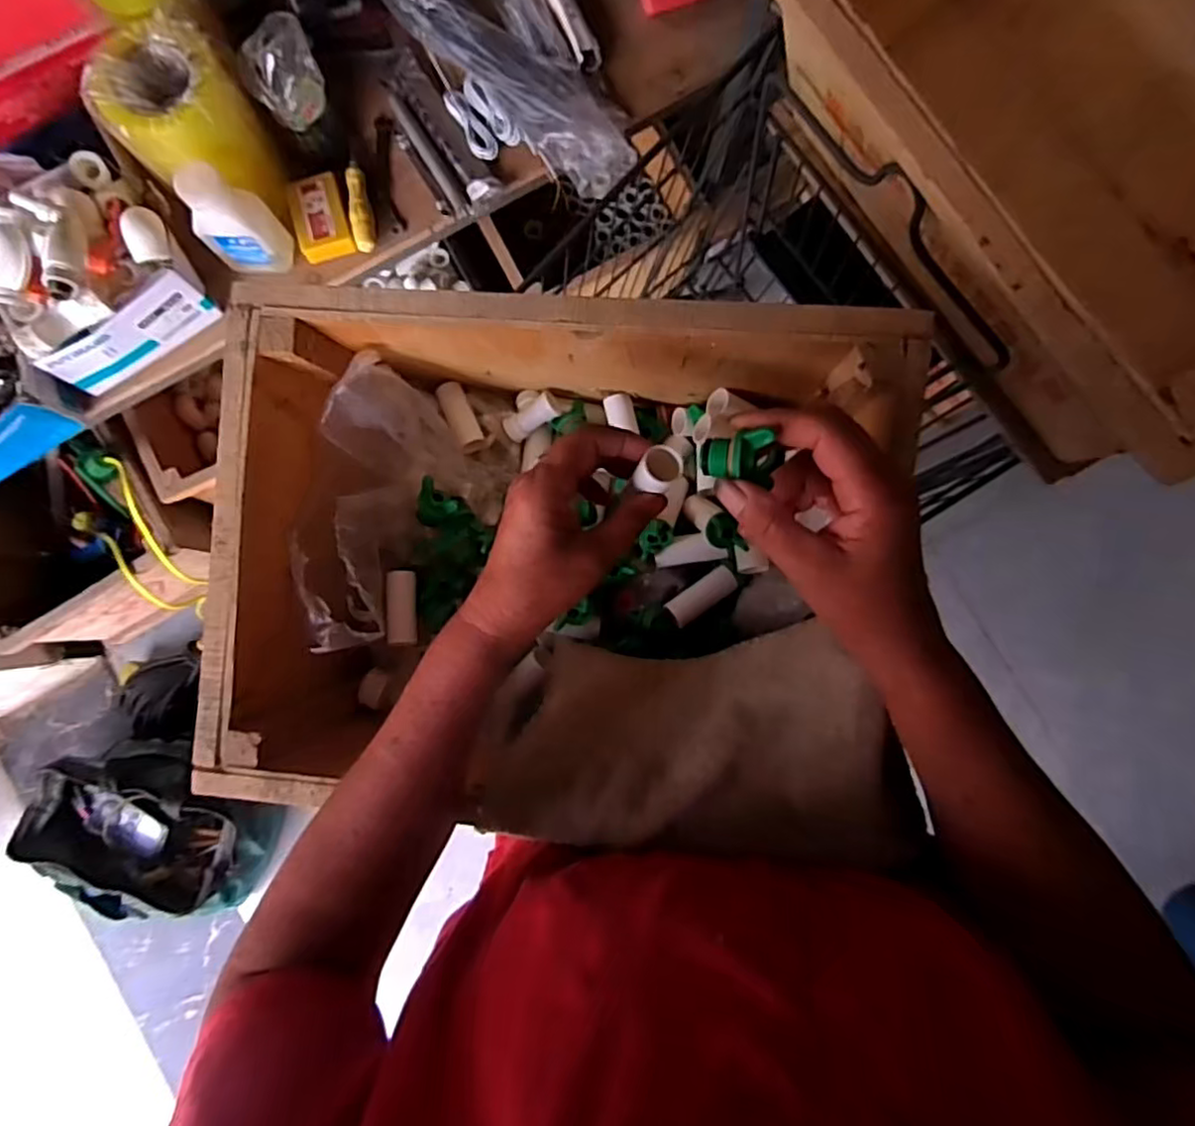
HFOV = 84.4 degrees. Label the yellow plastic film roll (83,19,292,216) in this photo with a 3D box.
[{"bbox_3d":[-0.458,-0.498,0.762,0.139,0.157,0.134,0,86,0],"label":"yellow plastic film roll"}]

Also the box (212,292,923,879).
[{"bbox_3d":[-0.033,0.004,0.448,0.393,0.191,0.303,4,86,1],"label":"box"}]

